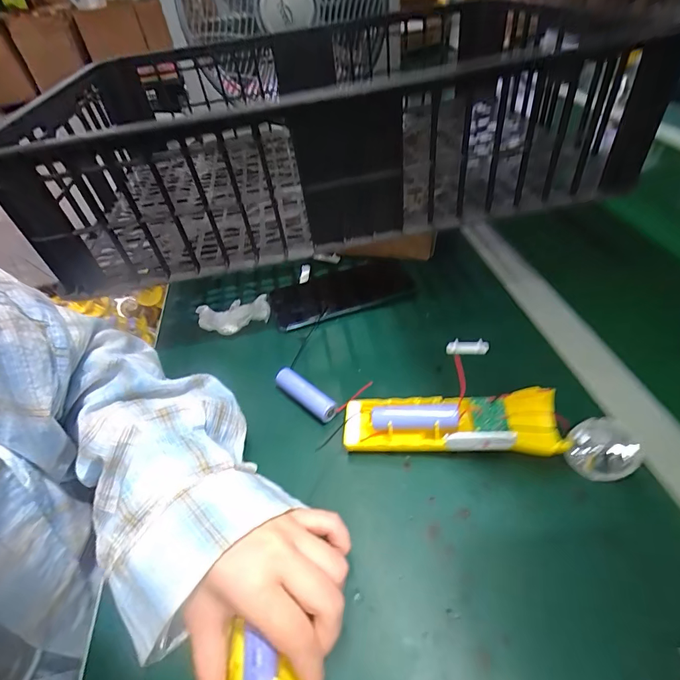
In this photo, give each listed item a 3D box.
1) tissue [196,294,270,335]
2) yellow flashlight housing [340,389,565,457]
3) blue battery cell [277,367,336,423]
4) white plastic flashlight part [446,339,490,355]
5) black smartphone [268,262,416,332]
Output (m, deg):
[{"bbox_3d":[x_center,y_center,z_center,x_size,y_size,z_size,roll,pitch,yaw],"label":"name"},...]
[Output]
[{"bbox_3d":[-0.118,-0.027,0.443,0.079,0.026,0.047,-12,44,-6],"label":"tissue"},{"bbox_3d":[0.085,0.066,0.317,0.160,0.034,0.048,1,45,8],"label":"yellow flashlight housing"},{"bbox_3d":[-0.031,0.050,0.362,0.069,0.022,0.016,31,56,33],"label":"blue battery cell"},{"bbox_3d":[0.124,0.007,0.390,0.039,0.014,0.008,1,44,7],"label":"white plastic flashlight part"},{"bbox_3d":[0.002,-0.056,0.466,0.163,0.011,0.083,-13,44,-6],"label":"black smartphone"}]

